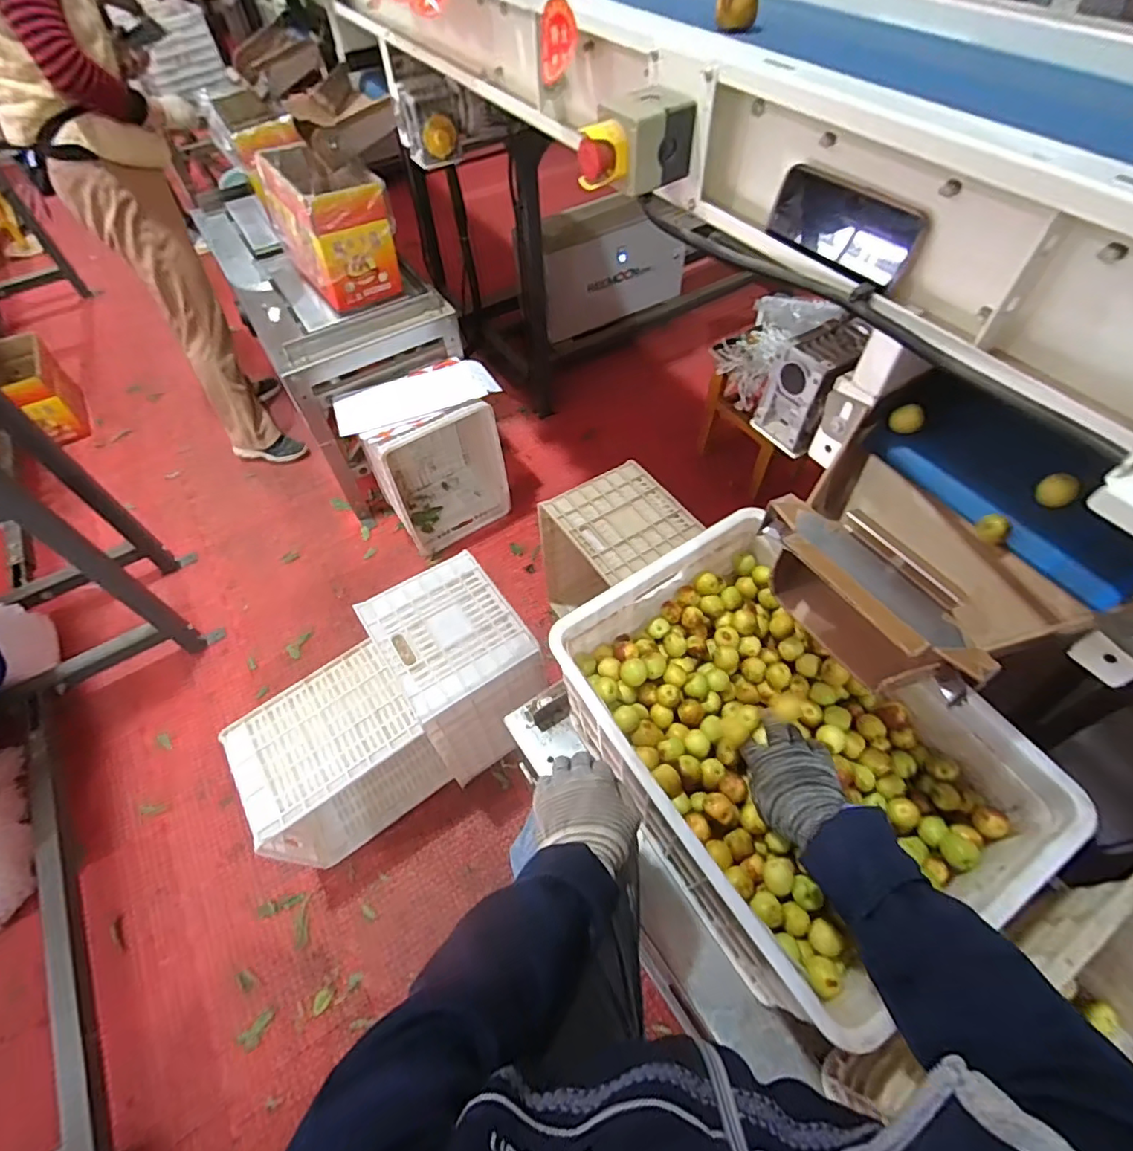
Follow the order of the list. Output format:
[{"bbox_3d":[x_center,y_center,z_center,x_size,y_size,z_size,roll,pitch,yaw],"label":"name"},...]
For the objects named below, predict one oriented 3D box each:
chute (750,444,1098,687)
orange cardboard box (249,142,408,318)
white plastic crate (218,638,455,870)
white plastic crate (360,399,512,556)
[{"bbox_3d":[0.344,0.002,0.586,0.210,0.124,0.264,-30,60,-17],"label":"chute"},{"bbox_3d":[-0.622,-0.925,1.514,0.239,0.288,0.362,-30,60,-17],"label":"orange cardboard box"},{"bbox_3d":[-0.522,0.429,1.339,0.415,0.363,0.283,-31,60,-17],"label":"white plastic crate"},{"bbox_3d":[-0.414,-0.364,1.798,0.367,0.482,0.256,-28,60,-16],"label":"white plastic crate"}]

